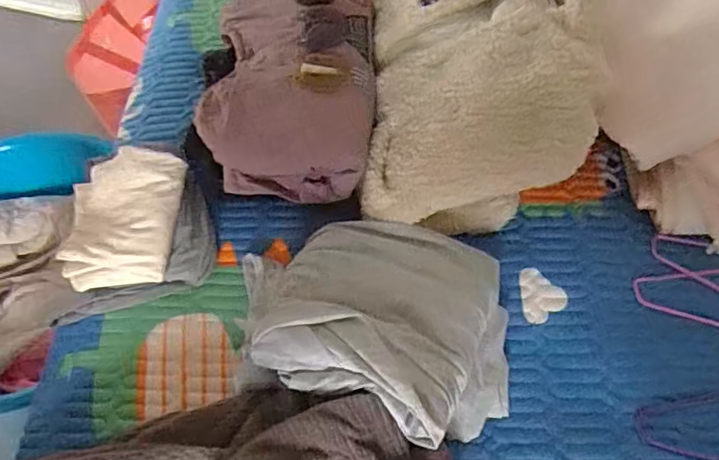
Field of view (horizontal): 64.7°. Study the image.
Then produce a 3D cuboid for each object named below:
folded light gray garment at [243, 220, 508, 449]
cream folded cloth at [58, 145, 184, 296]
[{"bbox_3d":[0.016,0.102,0.590,0.289,0.093,0.237,5,59,1],"label":"folded light gray garment"},{"bbox_3d":[-0.292,-0.013,0.692,0.138,0.072,0.165,4,59,0],"label":"cream folded cloth"}]

